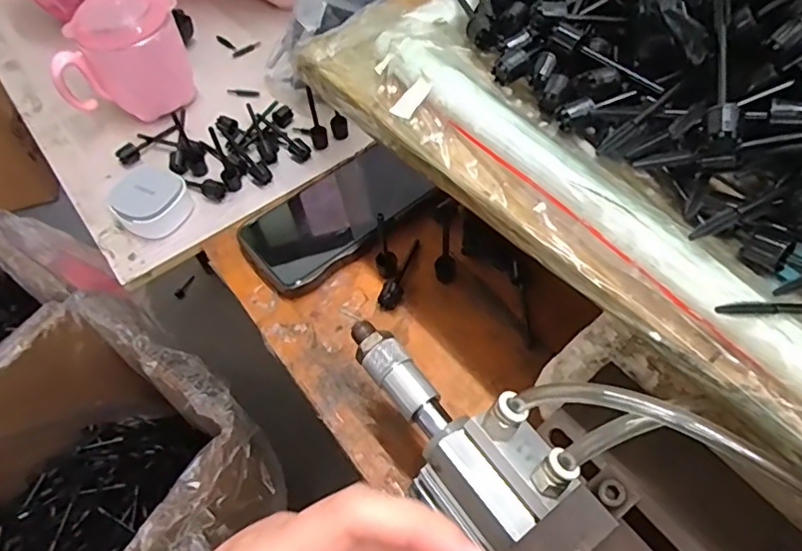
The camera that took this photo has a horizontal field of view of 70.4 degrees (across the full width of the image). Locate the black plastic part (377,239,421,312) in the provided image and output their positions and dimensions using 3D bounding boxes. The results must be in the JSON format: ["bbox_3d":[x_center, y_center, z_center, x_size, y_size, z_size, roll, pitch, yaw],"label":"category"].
[{"bbox_3d":[0.002,-0.003,0.410,0.012,0.014,0.062,19,60,16],"label":"black plastic part"}]

